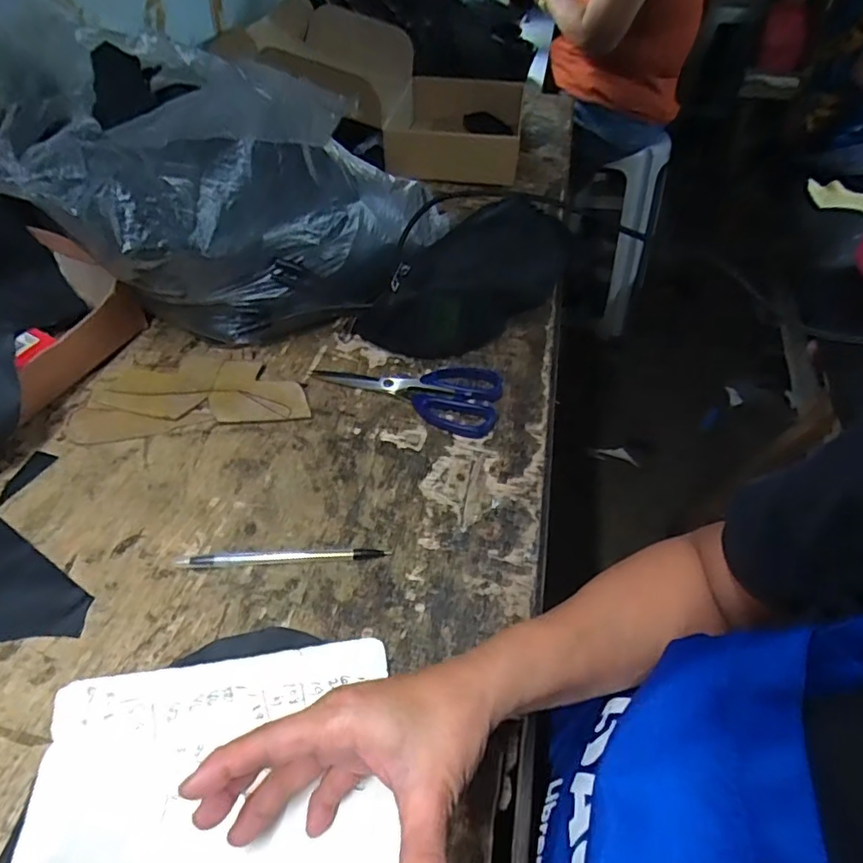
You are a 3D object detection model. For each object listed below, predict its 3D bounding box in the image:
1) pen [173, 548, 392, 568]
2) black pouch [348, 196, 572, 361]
[{"bbox_3d":[-0.109,0.094,0.420,0.153,0.010,0.009,-2,46,-6],"label":"pen"},{"bbox_3d":[0.067,-0.177,0.622,0.309,0.108,0.107,-29,54,-28],"label":"black pouch"}]

